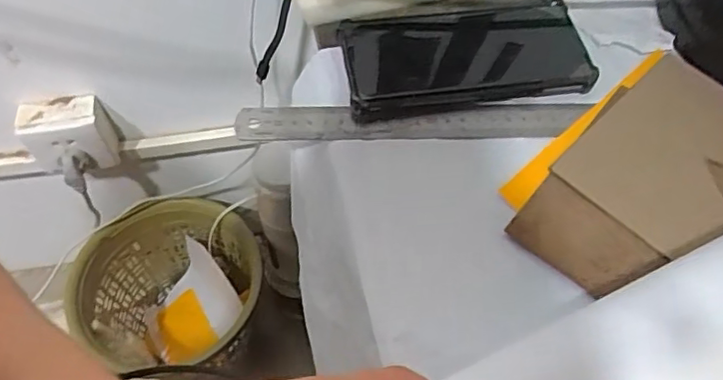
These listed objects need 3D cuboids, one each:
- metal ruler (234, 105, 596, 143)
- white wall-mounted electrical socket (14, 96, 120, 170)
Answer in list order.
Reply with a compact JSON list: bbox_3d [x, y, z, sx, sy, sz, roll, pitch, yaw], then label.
[{"bbox_3d":[0.032,-0.044,0.388,0.224,0.008,0.026,0,62,1],"label":"metal ruler"},{"bbox_3d":[-0.351,-0.062,0.715,0.098,0.082,0.053,-9,59,-5],"label":"white wall-mounted electrical socket"}]

